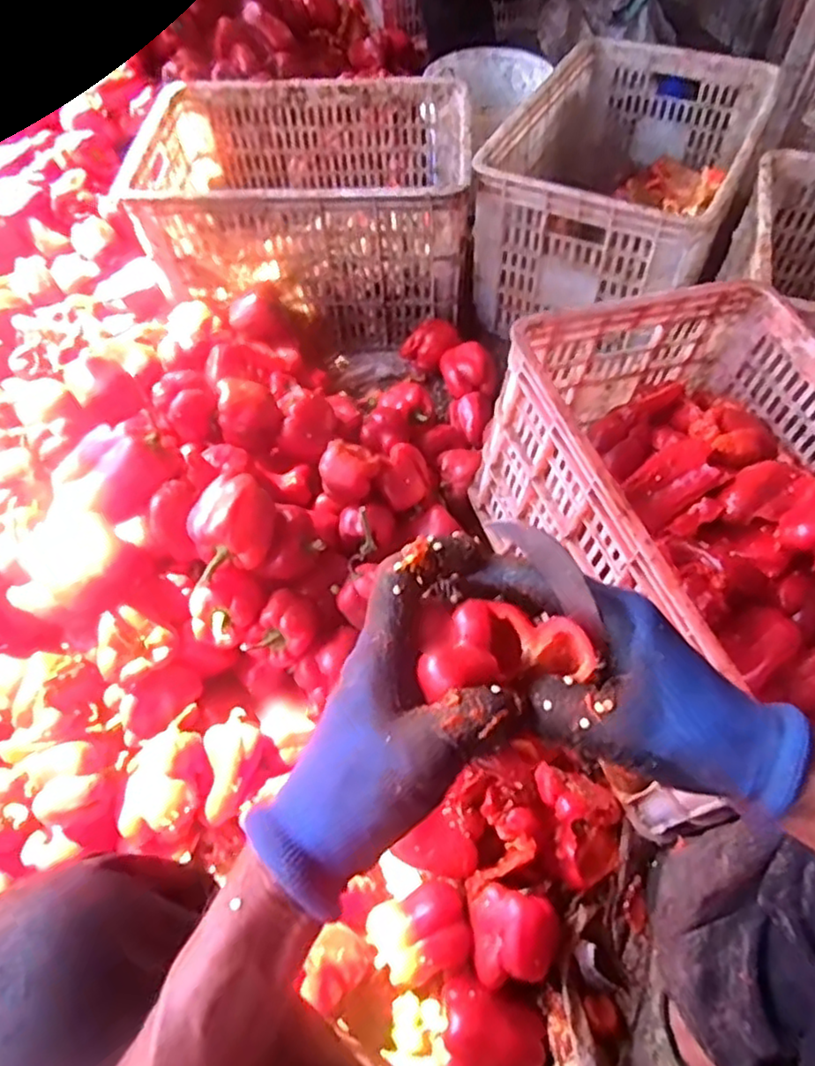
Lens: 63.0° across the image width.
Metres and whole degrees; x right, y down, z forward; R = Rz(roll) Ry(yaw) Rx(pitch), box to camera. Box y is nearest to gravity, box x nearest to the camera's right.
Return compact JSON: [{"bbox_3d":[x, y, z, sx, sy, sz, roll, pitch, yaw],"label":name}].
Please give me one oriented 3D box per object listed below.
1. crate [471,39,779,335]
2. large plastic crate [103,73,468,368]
[{"bbox_3d":[0.370,-0.610,1.161,0.359,0.246,0.568,22,60,15],"label":"crate"},{"bbox_3d":[-0.165,-0.569,1.178,0.514,0.273,0.380,1,57,2],"label":"large plastic crate"}]

